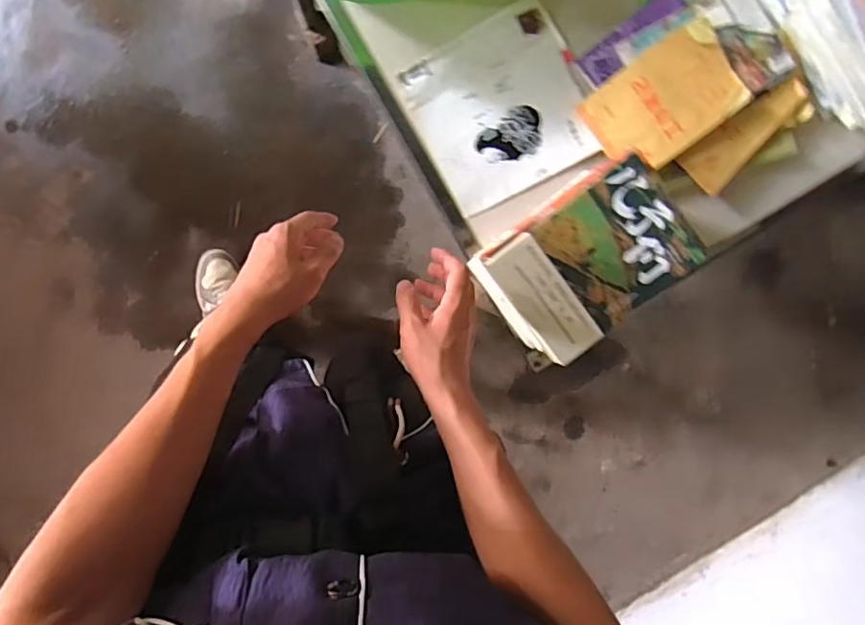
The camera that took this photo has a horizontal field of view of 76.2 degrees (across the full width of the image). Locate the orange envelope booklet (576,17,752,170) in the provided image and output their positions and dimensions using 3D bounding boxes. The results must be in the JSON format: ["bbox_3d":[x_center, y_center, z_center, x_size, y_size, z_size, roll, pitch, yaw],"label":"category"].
[{"bbox_3d":[0.296,-0.268,0.706,0.176,0.016,0.125,-35,92,14],"label":"orange envelope booklet"}]

